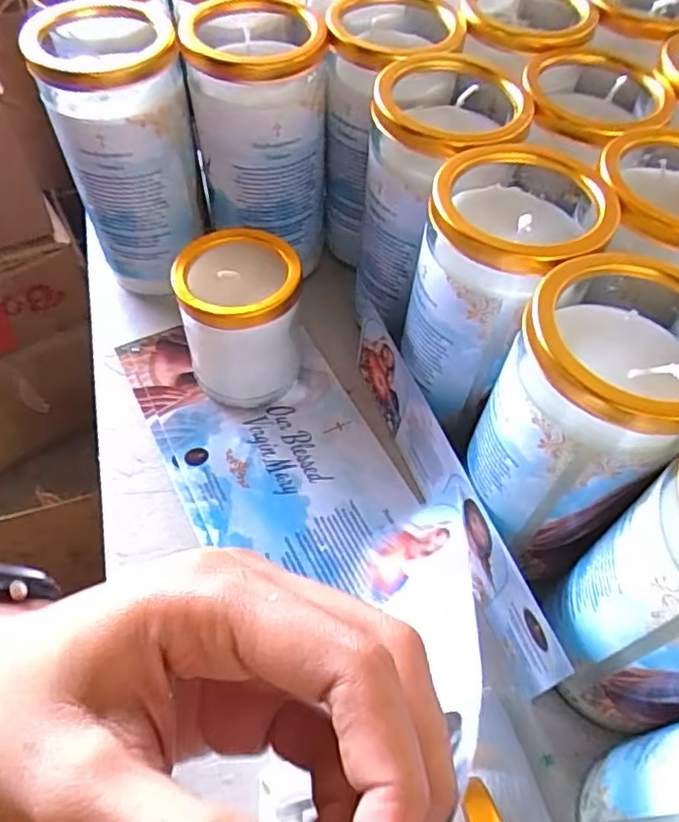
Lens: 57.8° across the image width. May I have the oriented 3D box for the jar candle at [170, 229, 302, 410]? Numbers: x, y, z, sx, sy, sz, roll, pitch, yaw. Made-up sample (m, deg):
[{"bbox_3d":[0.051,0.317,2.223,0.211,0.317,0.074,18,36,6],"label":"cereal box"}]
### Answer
[{"bbox_3d":[-0.050,-0.044,0.321,0.057,0.081,0.056,-3,55,-4],"label":"jar candle"}]

